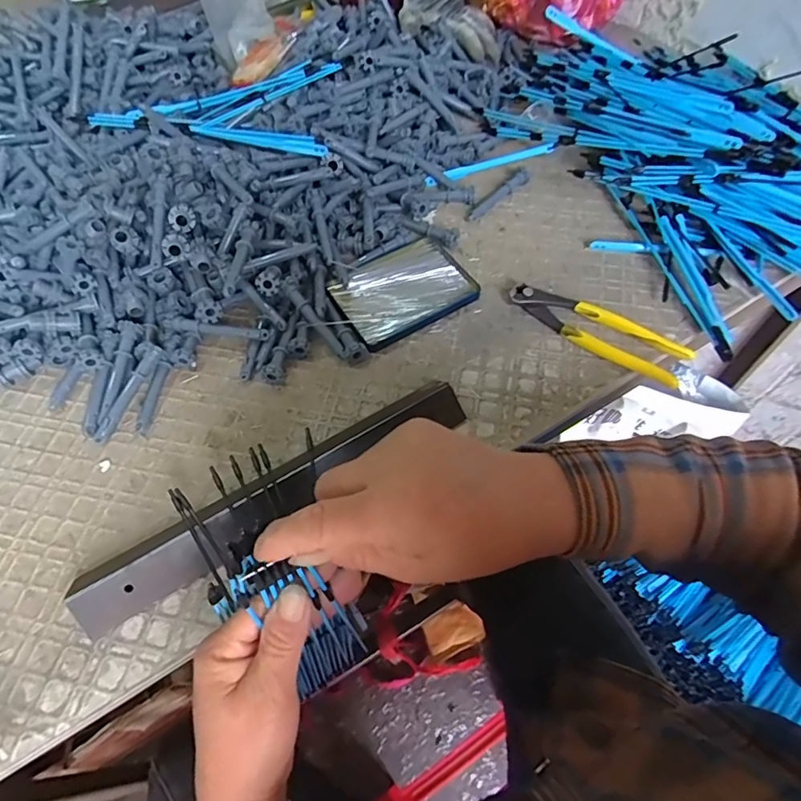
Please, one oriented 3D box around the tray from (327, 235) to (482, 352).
[{"bbox_3d":[0.001,-0.111,0.518,0.131,0.012,0.097,-28,62,-14],"label":"tray"}]

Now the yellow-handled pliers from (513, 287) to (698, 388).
[{"bbox_3d":[0.180,-0.067,0.477,0.163,0.025,0.047,38,67,21],"label":"yellow-handled pliers"}]

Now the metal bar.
[{"bbox_3d":[-0.089,0.073,0.399,0.315,0.030,0.043,-27,62,-14],"label":"metal bar"}]

